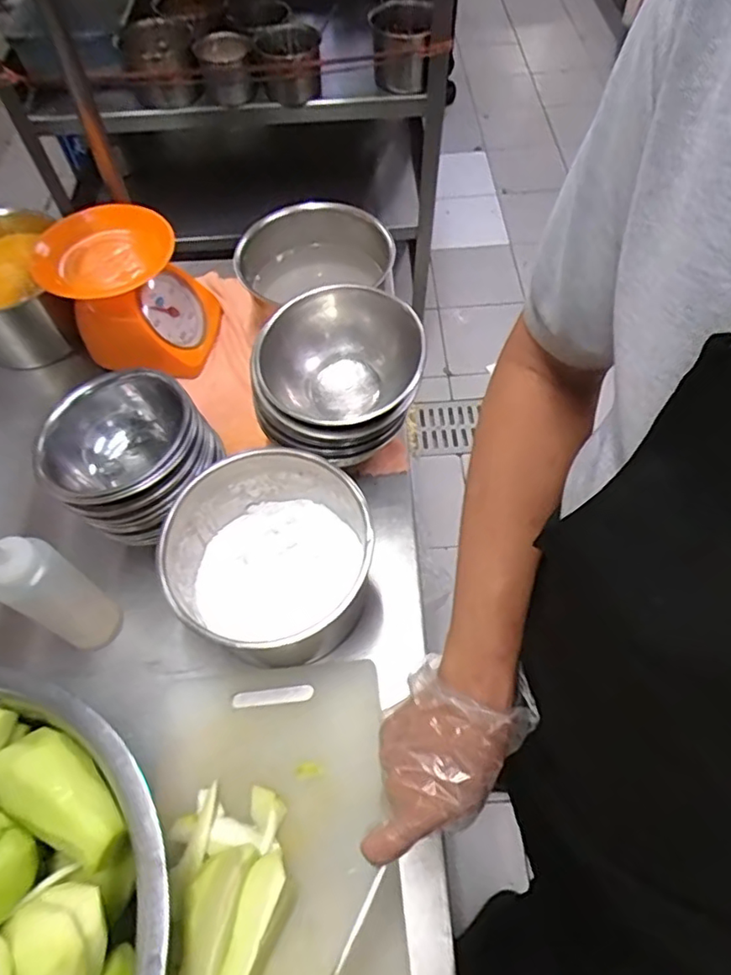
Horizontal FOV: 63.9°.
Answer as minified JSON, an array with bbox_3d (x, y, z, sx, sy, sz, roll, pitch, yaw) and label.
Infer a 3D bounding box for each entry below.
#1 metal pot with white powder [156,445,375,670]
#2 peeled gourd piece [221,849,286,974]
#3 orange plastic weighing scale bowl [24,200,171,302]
[{"bbox_3d":[-0.091,0.072,0.589,0.188,0.128,0.183,0,60,1],"label":"metal pot with white powder"},{"bbox_3d":[-0.092,0.353,0.456,0.028,0.035,0.123,17,62,11],"label":"peeled gourd piece"},{"bbox_3d":[-0.322,-0.287,0.719,0.156,0.043,0.144,0,60,1],"label":"orange plastic weighing scale bowl"}]

